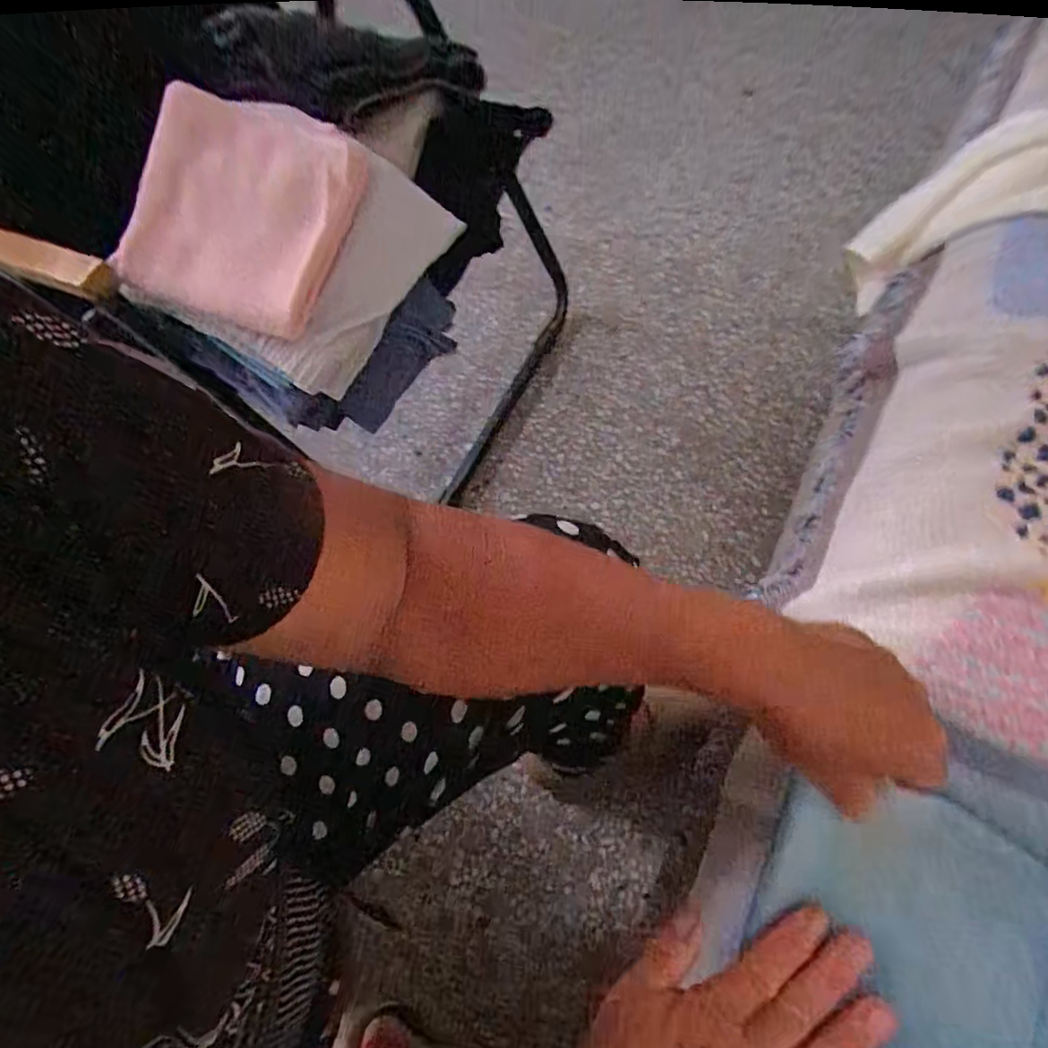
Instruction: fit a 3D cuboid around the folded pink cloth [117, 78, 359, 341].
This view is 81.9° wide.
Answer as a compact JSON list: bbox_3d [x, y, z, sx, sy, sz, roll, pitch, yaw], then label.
[{"bbox_3d":[-0.232,-0.253,0.493,0.168,0.029,0.172,21,99,-1],"label":"folded pink cloth"}]

